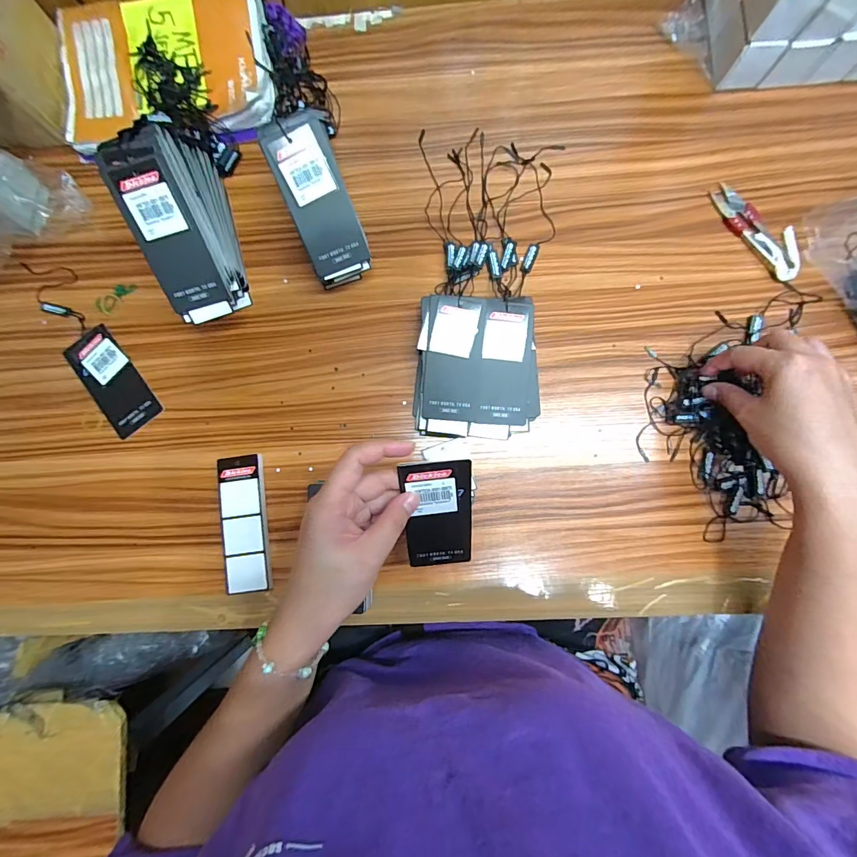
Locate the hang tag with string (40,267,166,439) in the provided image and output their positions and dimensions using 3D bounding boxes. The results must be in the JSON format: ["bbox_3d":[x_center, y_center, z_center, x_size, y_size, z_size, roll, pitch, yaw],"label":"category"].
[{"bbox_3d":[-0.323,-0.073,0.398,0.050,0.009,0.169,-36,84,-1],"label":"hang tag with string"}]

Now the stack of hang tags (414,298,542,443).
[{"bbox_3d":[0.044,-0.054,0.371,0.108,0.029,0.121,2,84,3],"label":"stack of hang tags"}]

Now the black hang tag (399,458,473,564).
[{"bbox_3d":[0.008,0.064,0.301,0.047,0.008,0.100,-5,126,-1],"label":"black hang tag"}]

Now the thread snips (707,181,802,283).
[{"bbox_3d":[0.305,-0.185,0.380,0.039,0.012,0.105,-34,84,-1],"label":"thread snips"}]

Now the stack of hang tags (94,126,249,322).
[{"bbox_3d":[-0.206,-0.168,0.353,0.055,0.104,0.147,-12,84,1],"label":"stack of hang tags"}]

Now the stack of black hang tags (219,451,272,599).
[{"bbox_3d":[-0.162,0.084,0.368,0.038,0.015,0.117,-9,84,2],"label":"stack of black hang tags"}]

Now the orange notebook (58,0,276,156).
[{"bbox_3d":[-0.262,-0.360,0.411,0.205,0.032,0.138,-9,84,2],"label":"orange notebook"}]

